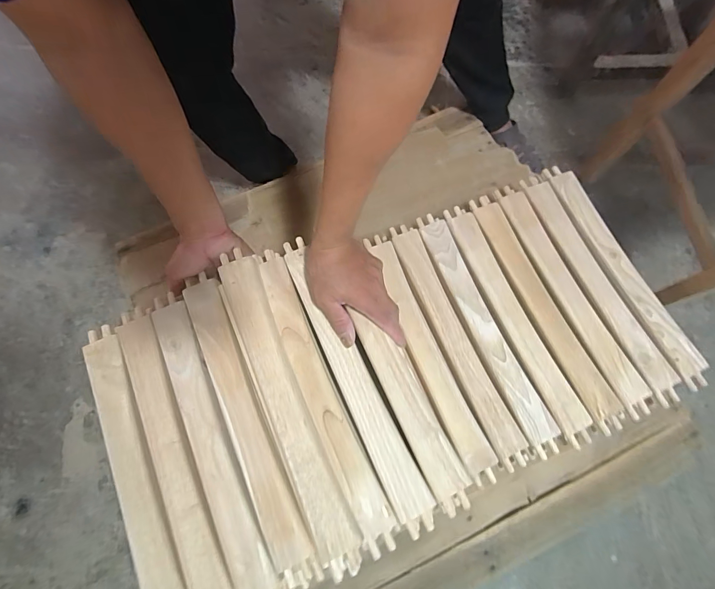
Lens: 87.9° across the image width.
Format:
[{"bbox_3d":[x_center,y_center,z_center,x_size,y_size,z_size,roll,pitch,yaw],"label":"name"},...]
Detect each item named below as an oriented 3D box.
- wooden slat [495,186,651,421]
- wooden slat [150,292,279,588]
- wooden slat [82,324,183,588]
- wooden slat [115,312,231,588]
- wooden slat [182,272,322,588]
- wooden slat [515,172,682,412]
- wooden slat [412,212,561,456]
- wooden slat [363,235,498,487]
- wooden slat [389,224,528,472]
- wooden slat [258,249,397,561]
[{"bbox_3d":[0.334,-0.006,0.588,0.043,0.016,0.393,-22,72,-5],"label":"wooden slat"},{"bbox_3d":[-0.188,0.180,0.468,0.049,0.015,0.398,-25,73,-6],"label":"wooden slat"},{"bbox_3d":[-0.276,0.222,0.455,0.047,0.010,0.395,-25,73,-6],"label":"wooden slat"},{"bbox_3d":[-0.232,0.200,0.463,0.050,0.012,0.392,-25,73,-6],"label":"wooden slat"},{"bbox_3d":[-0.144,0.156,0.475,0.046,0.025,0.395,-24,73,-6],"label":"wooden slat"},{"bbox_3d":[0.380,-0.024,0.599,0.053,0.014,0.399,-21,72,-5],"label":"wooden slat"},{"bbox_3d":[0.194,0.044,0.577,0.046,0.014,0.395,-22,72,-5],"label":"wooden slat"},{"bbox_3d":[0.098,0.077,0.561,0.054,0.013,0.387,-22,72,-5],"label":"wooden slat"},{"bbox_3d":[0.149,0.061,0.571,0.044,0.011,0.390,-21,72,-5],"label":"wooden slat"},{"bbox_3d":[-0.051,0.117,0.474,0.043,0.012,0.387,-24,73,-6],"label":"wooden slat"}]

